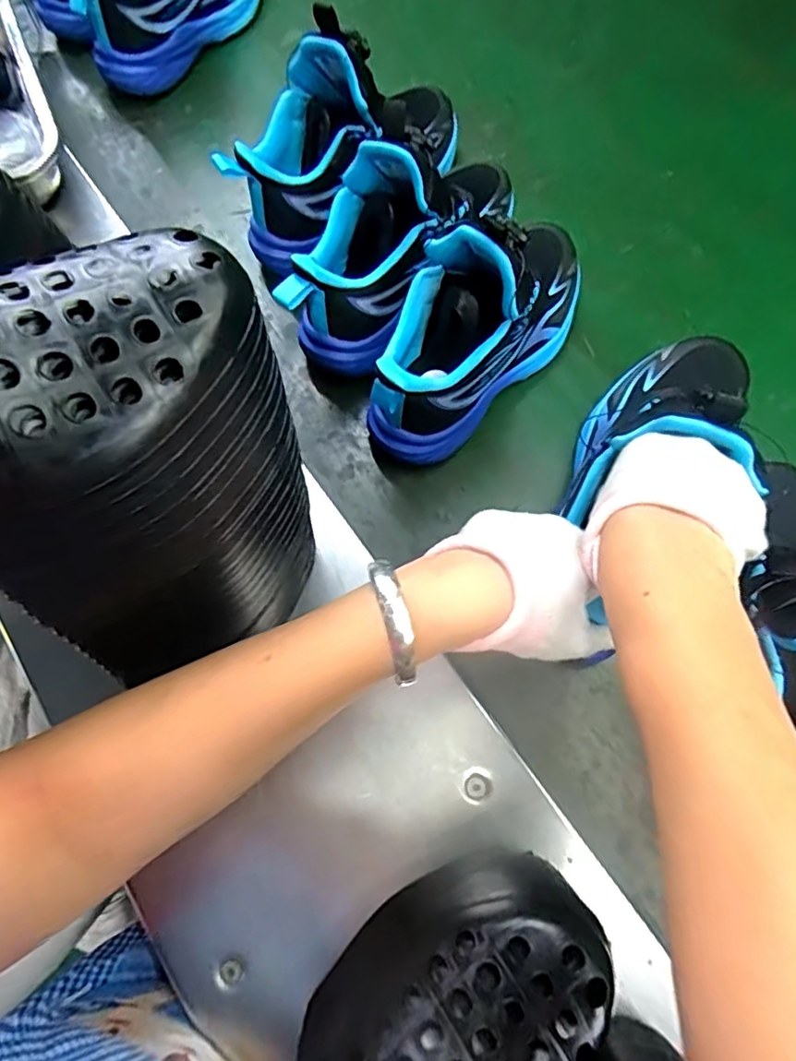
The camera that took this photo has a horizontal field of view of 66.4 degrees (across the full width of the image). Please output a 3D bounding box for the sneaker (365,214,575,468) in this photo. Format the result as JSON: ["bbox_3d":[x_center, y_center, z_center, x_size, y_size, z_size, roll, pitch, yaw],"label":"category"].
[{"bbox_3d":[0.063,-0.154,0.435,0.075,0.155,0.213,43,78,14],"label":"sneaker"}]

